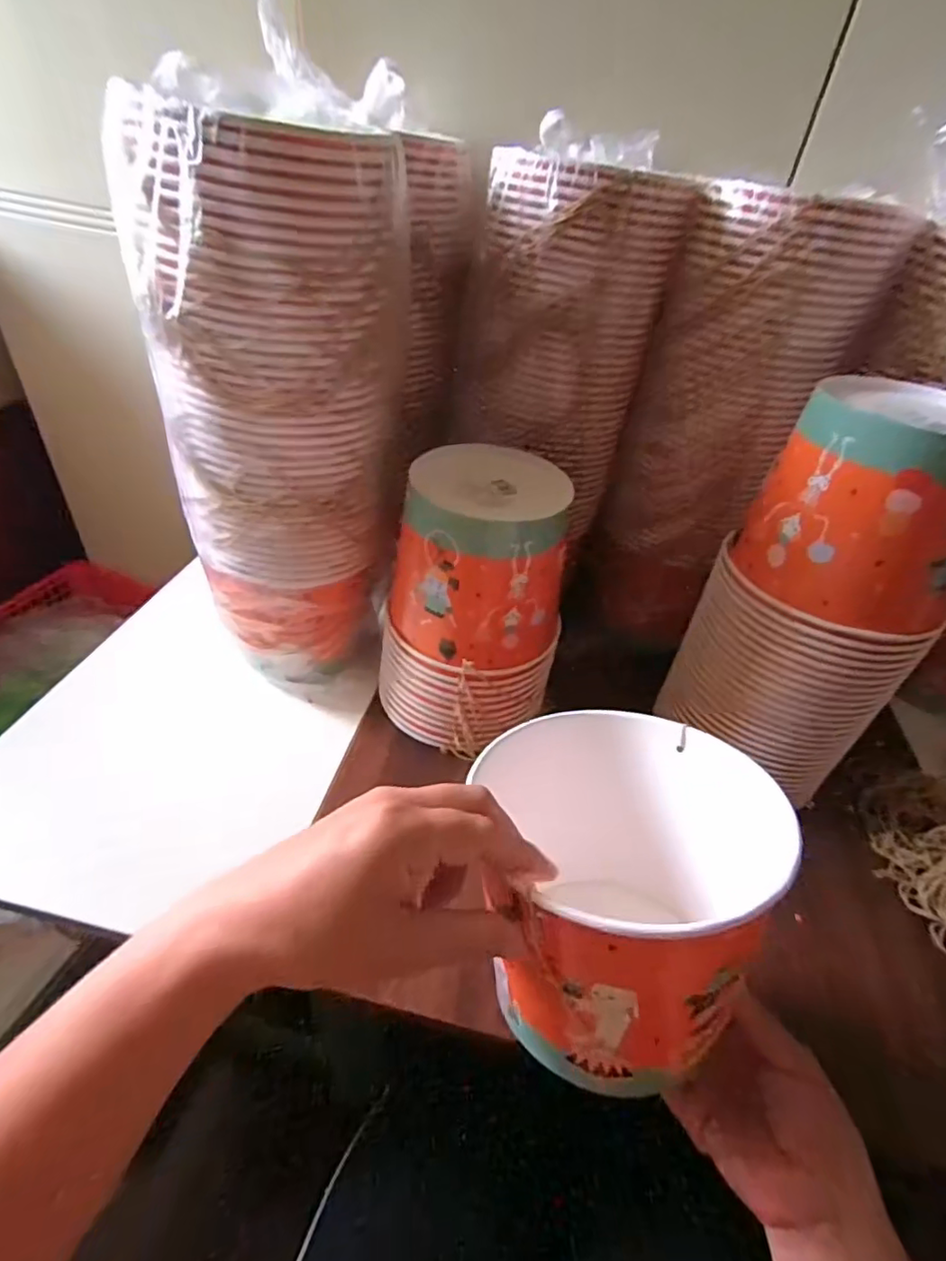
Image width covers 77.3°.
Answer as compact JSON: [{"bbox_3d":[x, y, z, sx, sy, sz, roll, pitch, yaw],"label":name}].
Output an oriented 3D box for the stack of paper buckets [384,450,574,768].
[{"bbox_3d":[0.001,-0.022,0.523,0.156,0.231,0.144,8,41,1],"label":"stack of paper buckets"}]

